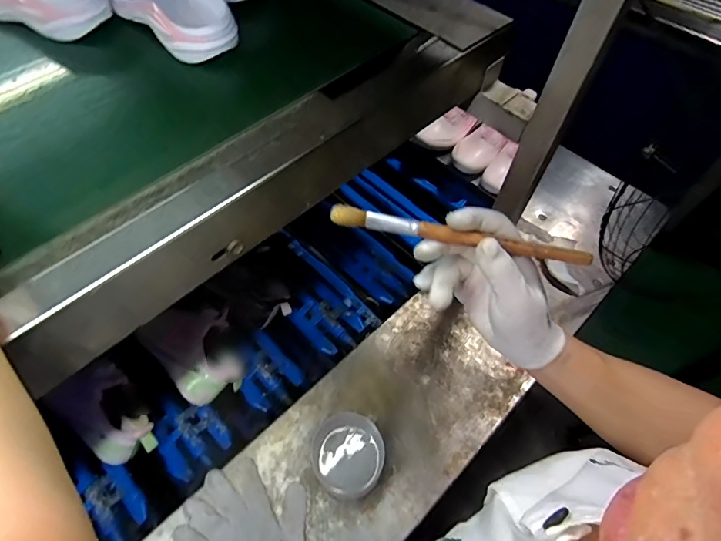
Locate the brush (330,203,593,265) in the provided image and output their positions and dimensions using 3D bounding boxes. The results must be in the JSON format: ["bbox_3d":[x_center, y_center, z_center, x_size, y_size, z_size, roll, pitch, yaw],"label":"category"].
[{"bbox_3d":[0.073,-0.025,0.318,0.190,0.013,0.009,11,56,3],"label":"brush"}]

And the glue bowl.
[{"bbox_3d":[-0.017,0.251,0.583,0.093,0.056,0.096,1,58,-1],"label":"glue bowl"}]

